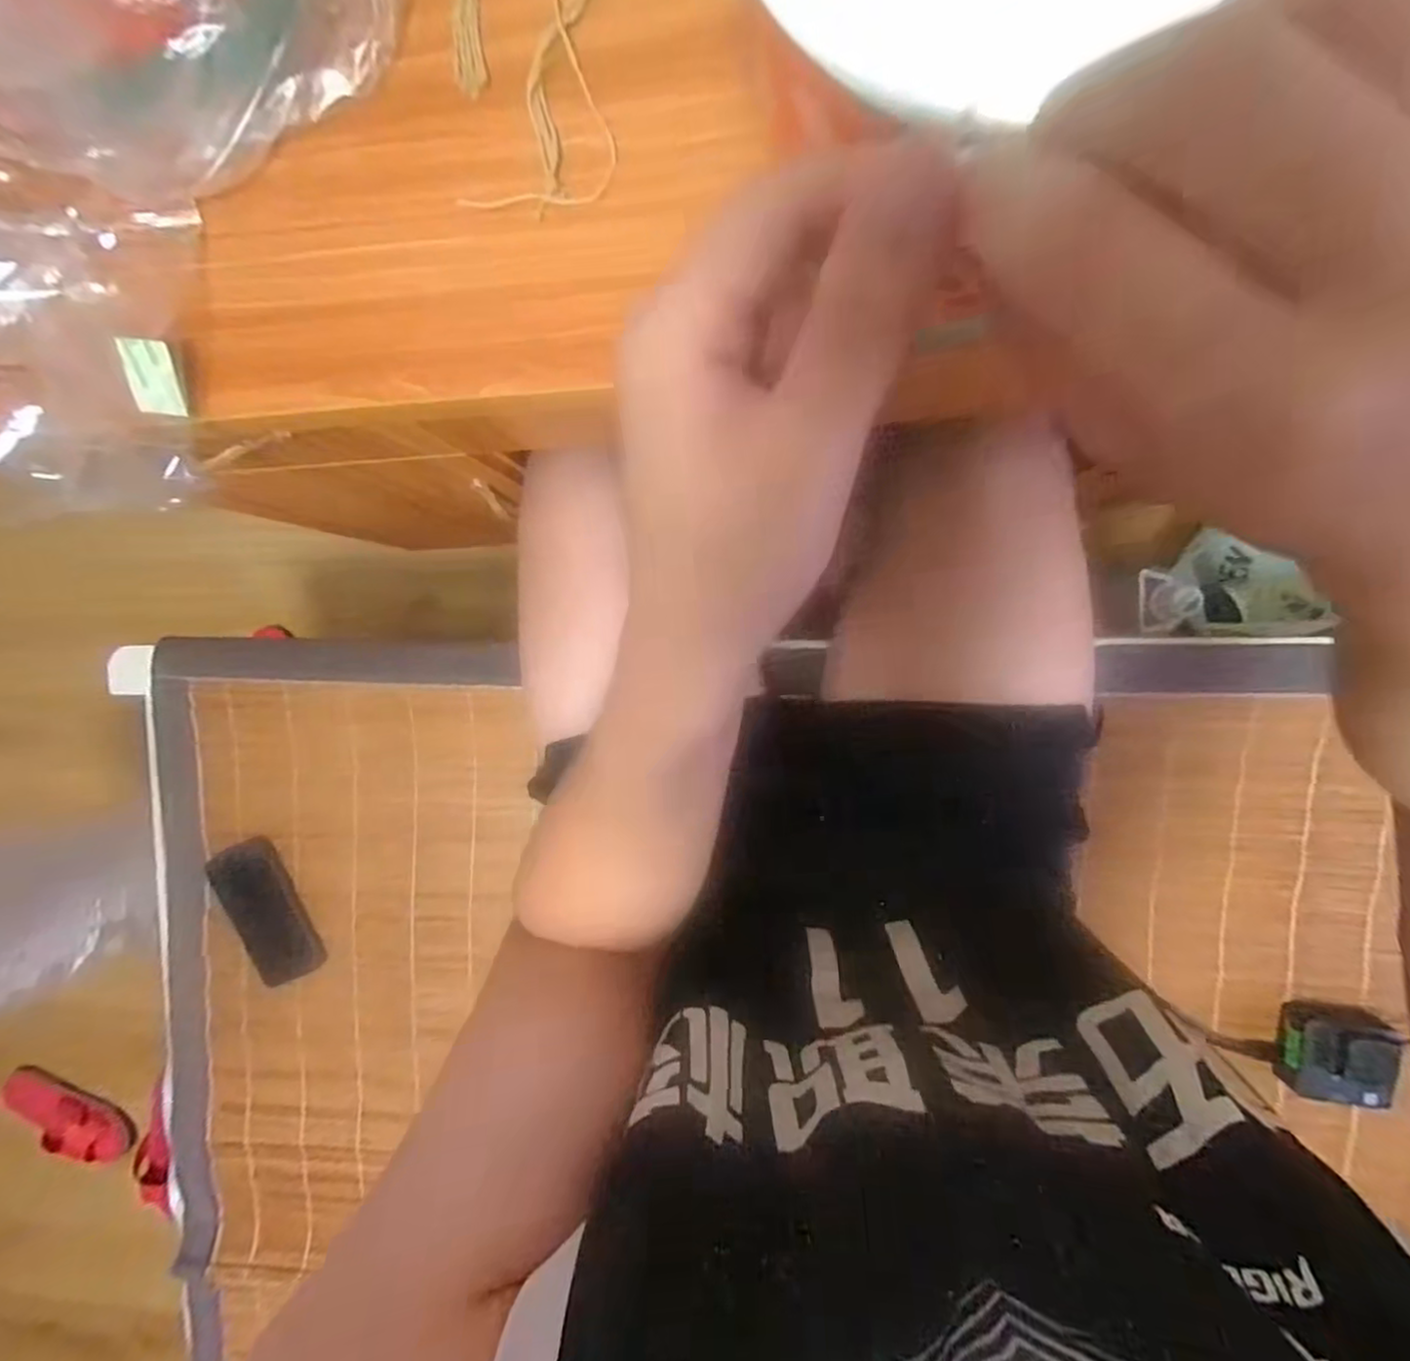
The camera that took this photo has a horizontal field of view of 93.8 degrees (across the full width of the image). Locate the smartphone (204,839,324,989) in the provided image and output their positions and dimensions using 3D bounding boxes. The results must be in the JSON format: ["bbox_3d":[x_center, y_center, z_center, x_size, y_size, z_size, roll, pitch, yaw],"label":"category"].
[{"bbox_3d":[-0.459,0.244,0.693,0.078,0.010,0.154,-22,99,2],"label":"smartphone"}]

